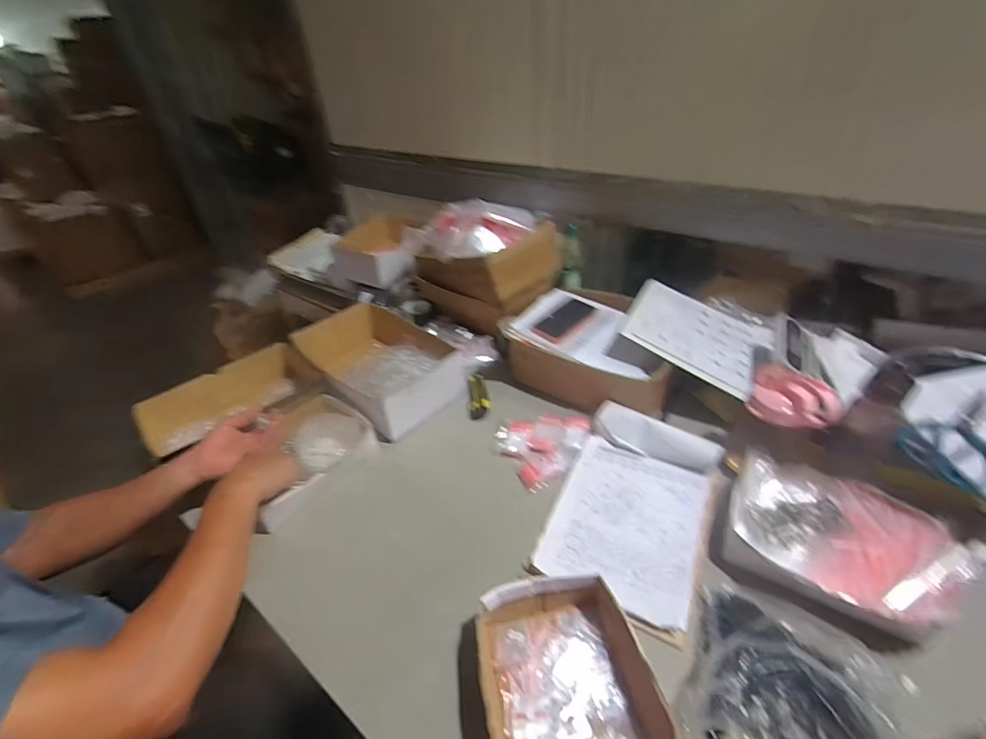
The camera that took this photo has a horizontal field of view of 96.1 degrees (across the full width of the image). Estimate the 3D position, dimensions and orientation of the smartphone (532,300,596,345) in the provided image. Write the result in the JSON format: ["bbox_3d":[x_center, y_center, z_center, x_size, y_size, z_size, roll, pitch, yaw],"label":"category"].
[{"bbox_3d":[0.161,-0.108,0.963,0.070,0.009,0.158,38,57,24],"label":"smartphone"}]

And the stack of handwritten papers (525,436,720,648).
[{"bbox_3d":[0.212,0.240,0.695,0.221,0.016,0.290,15,41,25],"label":"stack of handwritten papers"}]

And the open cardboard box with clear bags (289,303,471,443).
[{"bbox_3d":[-0.268,-0.019,1.001,0.378,0.121,0.247,24,46,33],"label":"open cardboard box with clear bags"}]

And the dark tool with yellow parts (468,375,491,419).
[{"bbox_3d":[-0.031,0.052,0.968,0.042,0.015,0.146,-7,37,-2],"label":"dark tool with yellow parts"}]

